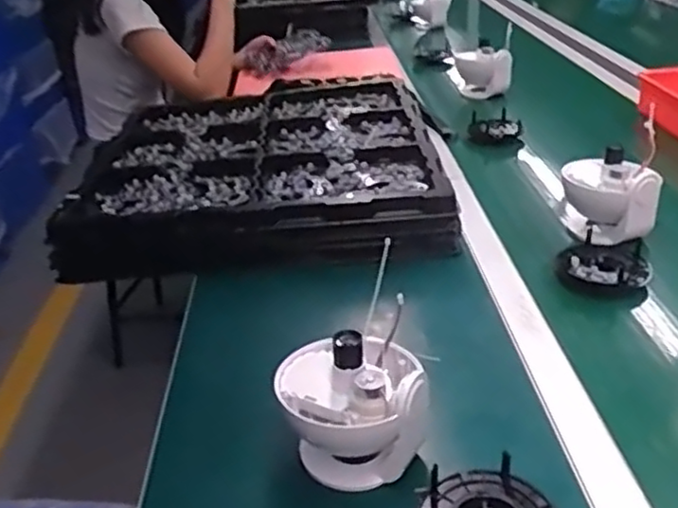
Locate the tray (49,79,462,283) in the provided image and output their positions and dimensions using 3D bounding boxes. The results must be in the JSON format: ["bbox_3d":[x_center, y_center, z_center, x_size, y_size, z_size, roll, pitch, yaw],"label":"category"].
[{"bbox_3d":[-0.113,-0.137,1.092,0.504,0.096,0.562,-3,27,0],"label":"tray"}]

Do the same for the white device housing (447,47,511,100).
[{"bbox_3d":[0.297,-0.383,1.488,0.123,0.102,0.065,13,31,28],"label":"white device housing"}]

